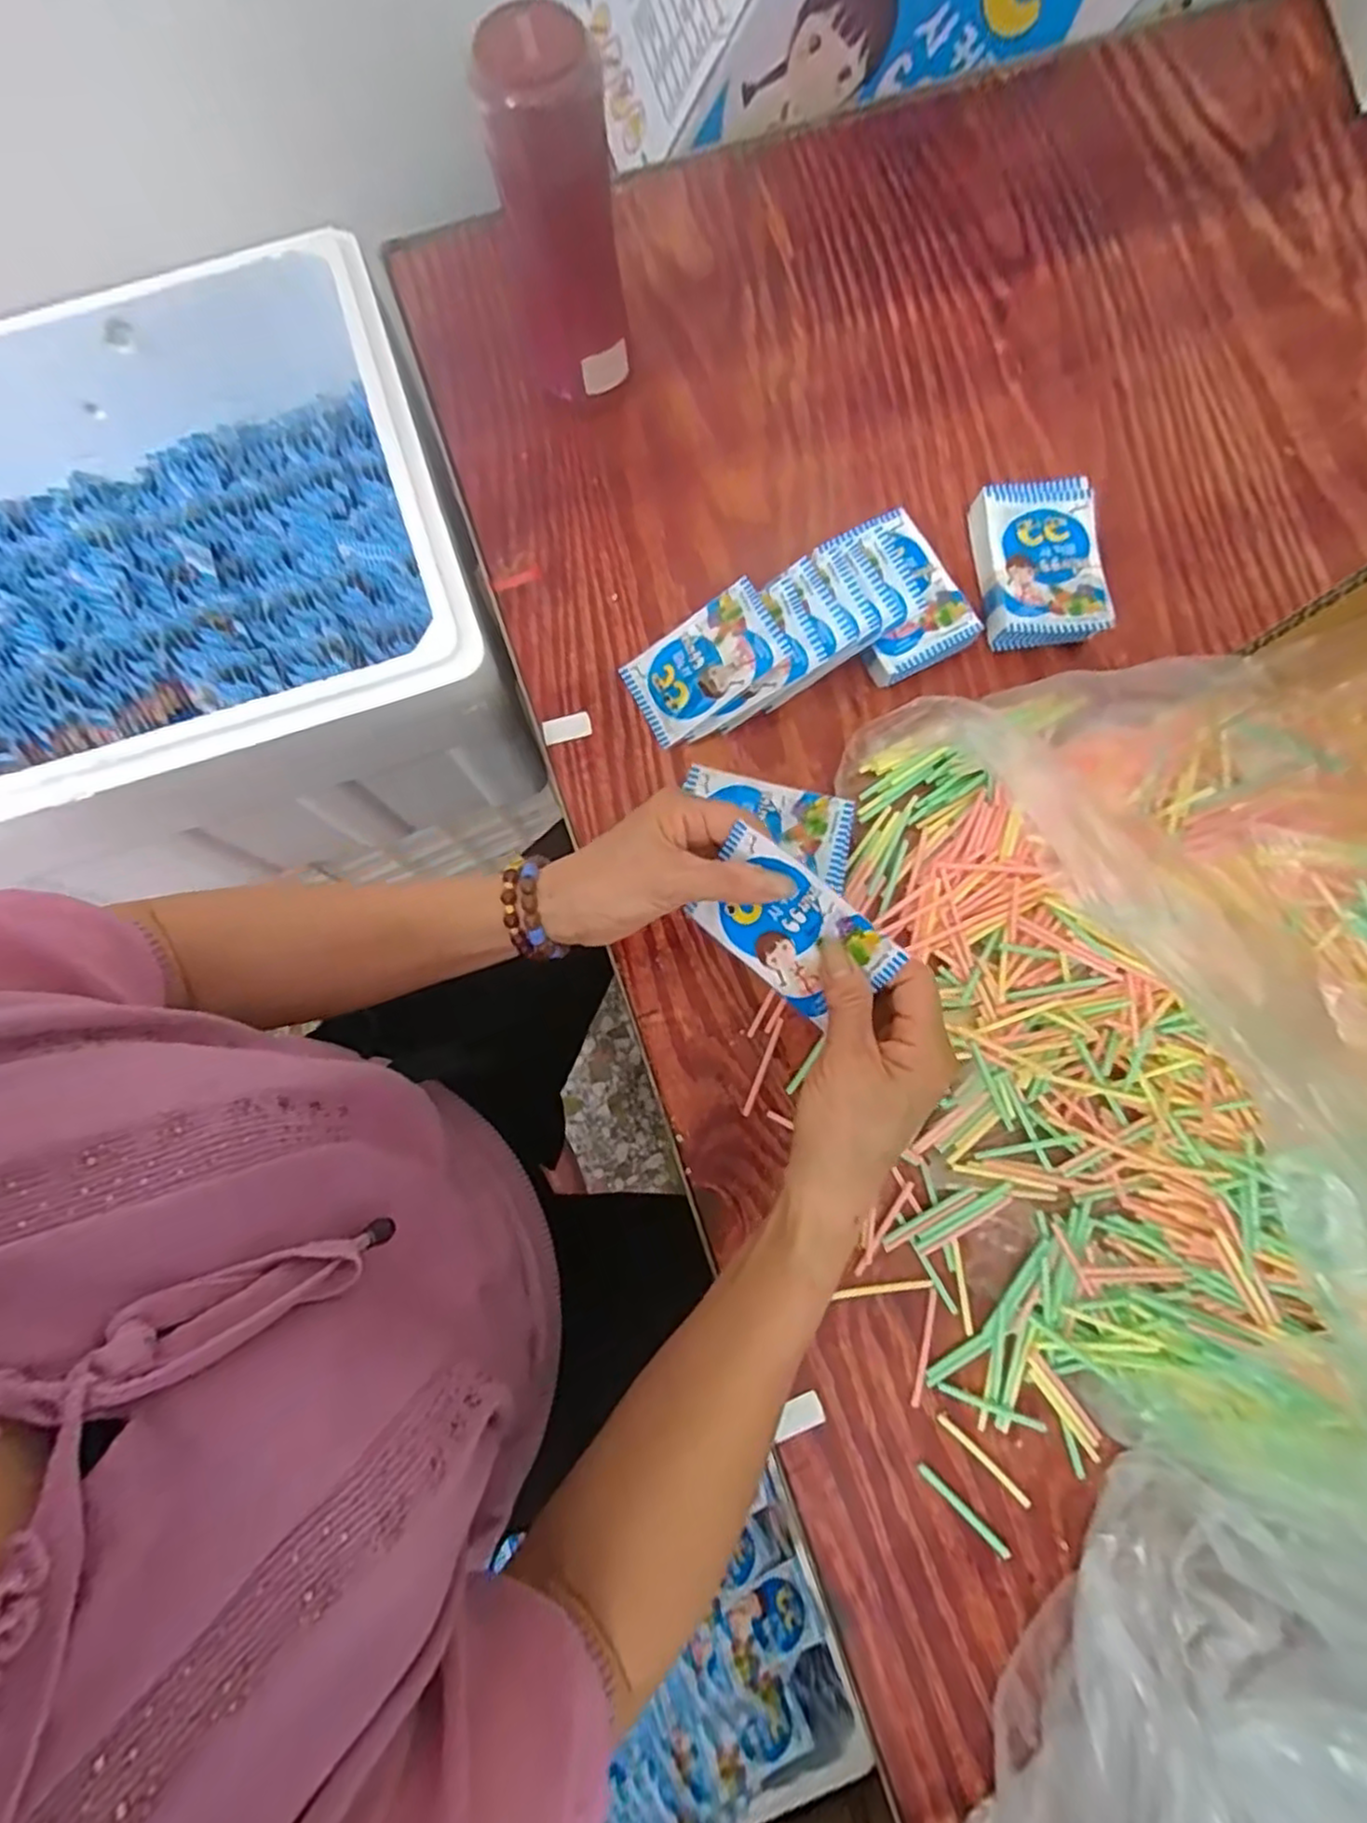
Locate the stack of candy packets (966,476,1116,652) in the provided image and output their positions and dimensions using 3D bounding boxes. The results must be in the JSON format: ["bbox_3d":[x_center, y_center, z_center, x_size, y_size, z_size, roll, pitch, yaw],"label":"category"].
[{"bbox_3d":[0.239,-0.233,0.479,0.073,0.027,0.109,-3,79,1],"label":"stack of candy packets"}]

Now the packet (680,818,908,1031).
[{"bbox_3d":[0.055,0.011,0.356,0.098,0.008,0.064,40,125,12],"label":"packet"}]

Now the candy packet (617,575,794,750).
[{"bbox_3d":[0.012,-0.163,0.464,0.103,0.009,0.064,-33,78,21],"label":"candy packet"}]

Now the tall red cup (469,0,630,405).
[{"bbox_3d":[-0.075,-0.411,0.444,0.060,0.189,0.059,0,79,1],"label":"tall red cup"}]

